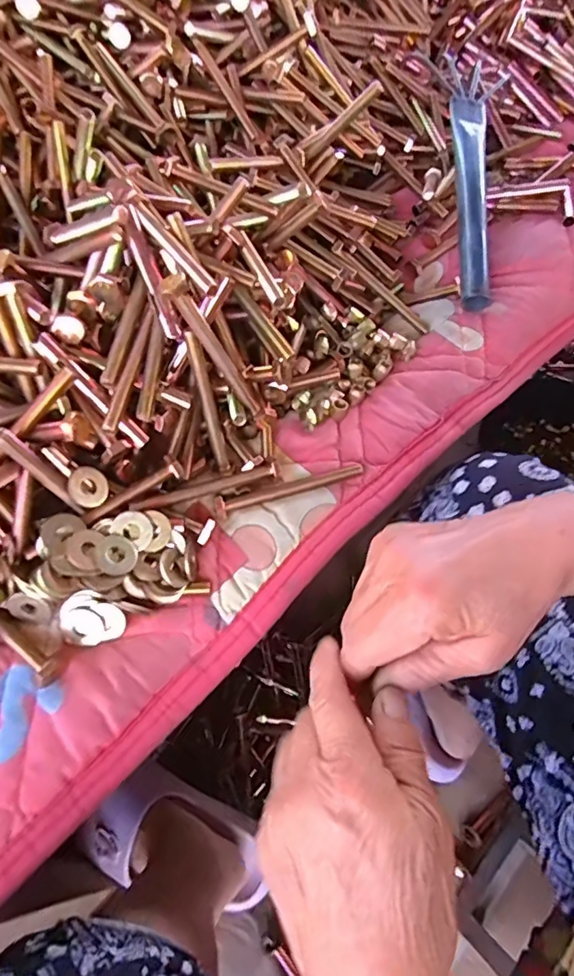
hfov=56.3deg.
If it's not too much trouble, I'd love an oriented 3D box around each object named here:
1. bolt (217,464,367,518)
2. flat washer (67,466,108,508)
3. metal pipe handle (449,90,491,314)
[{"bbox_3d":[0.003,-0.002,0.365,0.104,0.008,0.013,-18,60,-8],"label":"bolt"},{"bbox_3d":[-0.121,0.000,0.327,0.004,0.025,0.022,5,44,51],"label":"flat washer"},{"bbox_3d":[0.164,-0.261,0.477,0.028,0.023,0.227,2,75,3],"label":"metal pipe handle"}]

